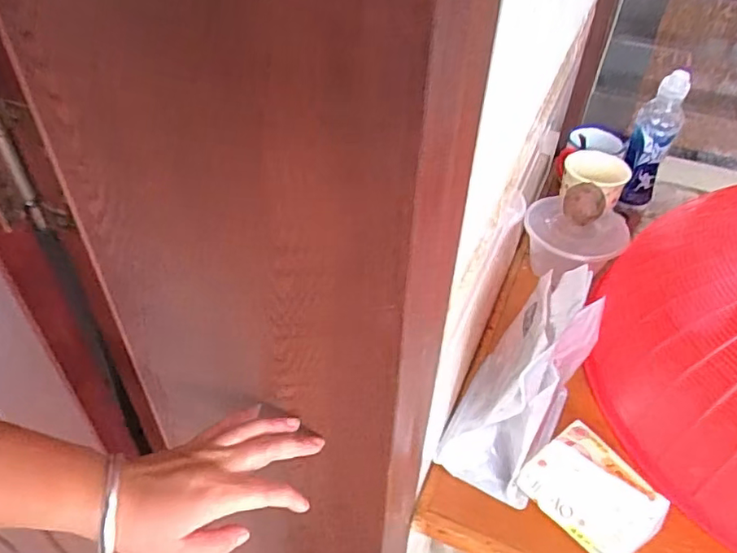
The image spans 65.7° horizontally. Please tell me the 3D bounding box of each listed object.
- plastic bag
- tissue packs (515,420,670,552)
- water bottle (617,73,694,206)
[{"bbox_3d":[0.162,0.111,0.623,0.111,0.209,0.171,22,45,21],"label":"plastic bag"},{"bbox_3d":[0.234,0.221,0.588,0.100,0.048,0.123,-26,48,-28],"label":"tissue packs"},{"bbox_3d":[0.454,-0.214,0.915,0.063,0.221,0.056,19,44,19],"label":"water bottle"}]

